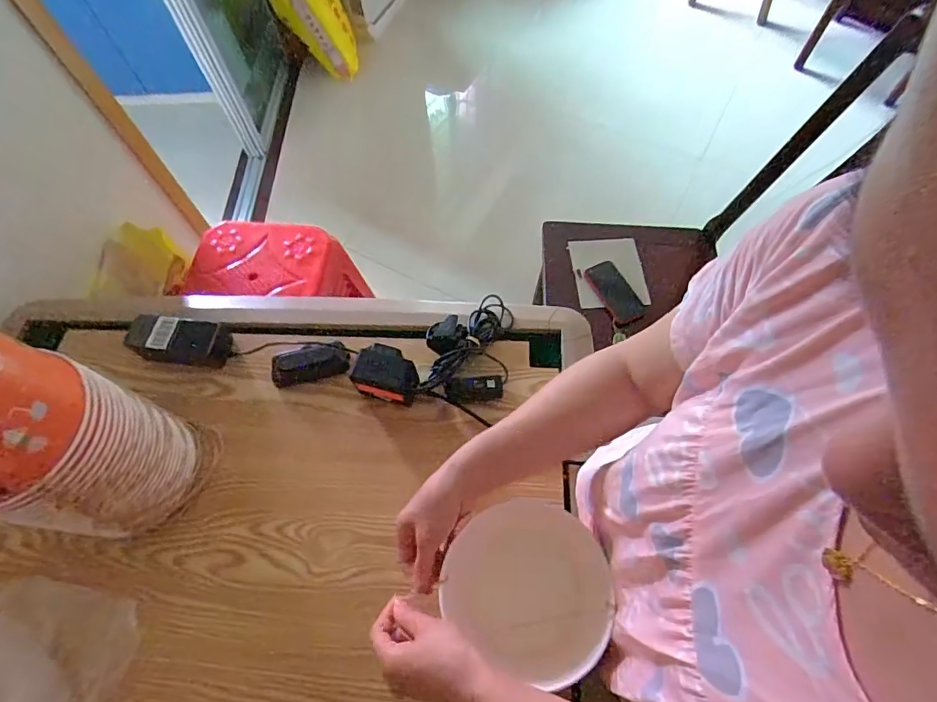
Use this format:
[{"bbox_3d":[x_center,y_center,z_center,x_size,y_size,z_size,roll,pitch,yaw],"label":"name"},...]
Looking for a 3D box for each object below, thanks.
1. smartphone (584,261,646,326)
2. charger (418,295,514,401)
[{"bbox_3d":[0.341,-0.135,1.155,0.082,0.018,0.162,-21,64,-8],"label":"smartphone"},{"bbox_3d":[0.001,-0.013,0.715,0.118,0.039,0.186,7,63,4],"label":"charger"}]

